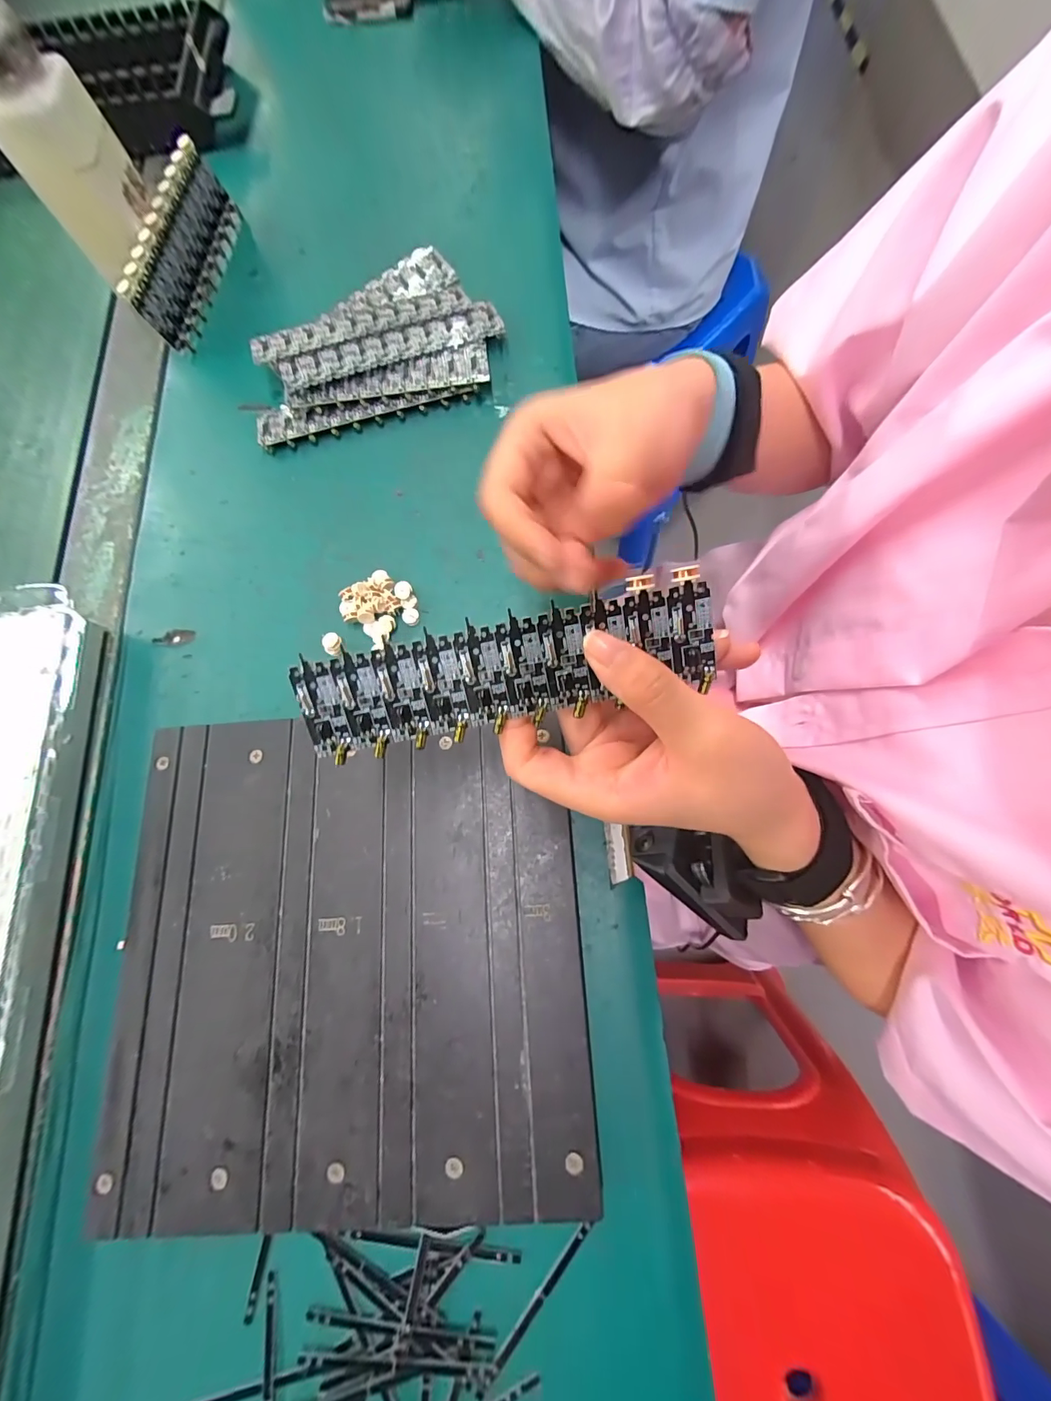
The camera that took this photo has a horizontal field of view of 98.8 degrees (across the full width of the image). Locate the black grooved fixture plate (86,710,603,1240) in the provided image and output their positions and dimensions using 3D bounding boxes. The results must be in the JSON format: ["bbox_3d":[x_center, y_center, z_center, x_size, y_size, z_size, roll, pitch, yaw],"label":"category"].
[{"bbox_3d":[-0.087,0.121,0.227,0.224,0.022,0.218,-5,76,4],"label":"black grooved fixture plate"}]

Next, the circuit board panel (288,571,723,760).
[{"bbox_3d":[-0.008,-0.011,0.168,0.153,0.004,0.042,-12,107,3],"label":"circuit board panel"}]

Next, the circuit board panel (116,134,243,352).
[{"bbox_3d":[-0.251,-0.330,0.333,0.017,0.055,0.139,7,77,7],"label":"circuit board panel"}]

